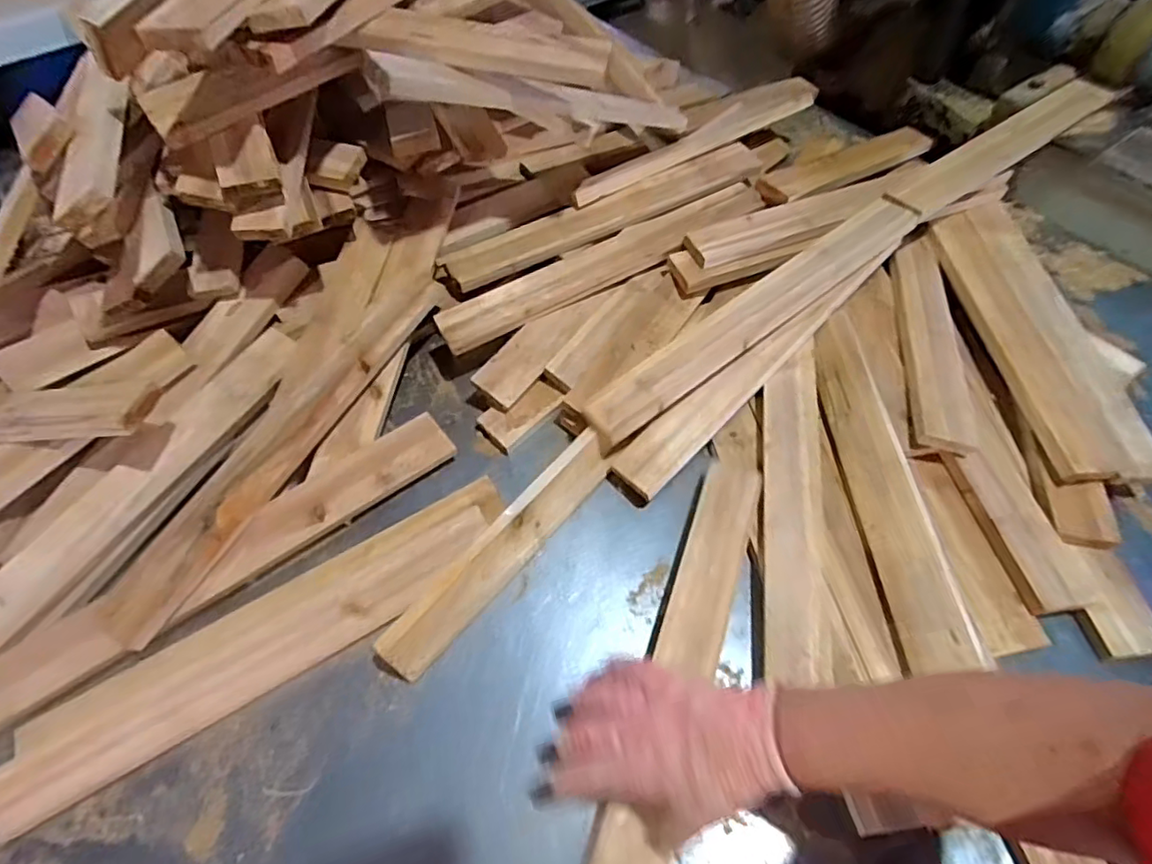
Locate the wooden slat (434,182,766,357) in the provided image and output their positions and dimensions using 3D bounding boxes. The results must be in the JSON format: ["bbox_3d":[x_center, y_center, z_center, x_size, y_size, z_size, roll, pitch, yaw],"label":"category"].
[{"bbox_3d":[0.041,-0.230,0.782,0.474,0.015,0.074,-26,68,-10],"label":"wooden slat"}]

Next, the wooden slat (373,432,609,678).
[{"bbox_3d":[-0.074,0.118,0.610,0.017,0.063,0.306,16,53,47],"label":"wooden slat"}]

